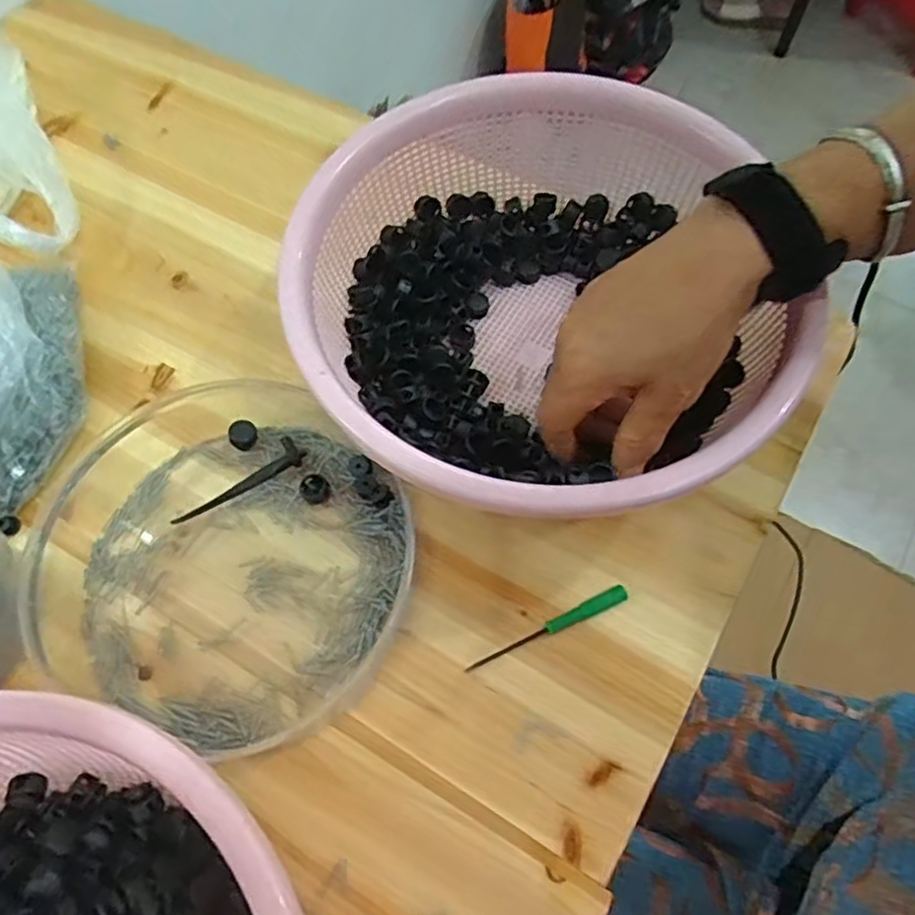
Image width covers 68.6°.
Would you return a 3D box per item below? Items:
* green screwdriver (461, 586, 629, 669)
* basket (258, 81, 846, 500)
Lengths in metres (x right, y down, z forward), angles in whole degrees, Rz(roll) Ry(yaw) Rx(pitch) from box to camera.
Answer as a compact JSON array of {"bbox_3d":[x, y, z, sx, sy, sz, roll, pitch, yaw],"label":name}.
[{"bbox_3d":[0.050,0.095,0.372,0.097,0.007,0.009,-24,68,-8],"label":"green screwdriver"},{"bbox_3d":[0.046,-0.086,0.394,0.252,0.106,0.269,-1,67,2],"label":"basket"}]

